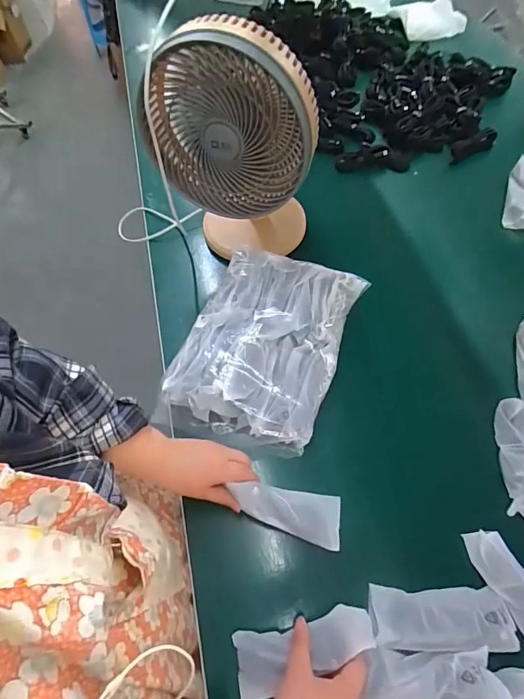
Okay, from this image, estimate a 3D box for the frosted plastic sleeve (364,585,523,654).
[{"bbox_3d":[0.189,0.288,0.414,0.141,0.021,0.056,-1,60,4],"label":"frosted plastic sleeve"}]

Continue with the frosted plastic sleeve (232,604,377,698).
[{"bbox_3d":[0.041,0.307,0.397,0.146,0.018,0.057,-21,60,3],"label":"frosted plastic sleeve"}]

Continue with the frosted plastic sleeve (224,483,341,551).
[{"bbox_3d":[0.028,0.190,0.464,0.136,0.022,0.057,20,61,-9],"label":"frosted plastic sleeve"}]

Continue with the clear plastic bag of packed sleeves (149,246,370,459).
[{"bbox_3d":[0.003,-0.007,0.571,0.207,0.066,0.306,17,63,14],"label":"clear plastic bag of packed sleeves"}]

